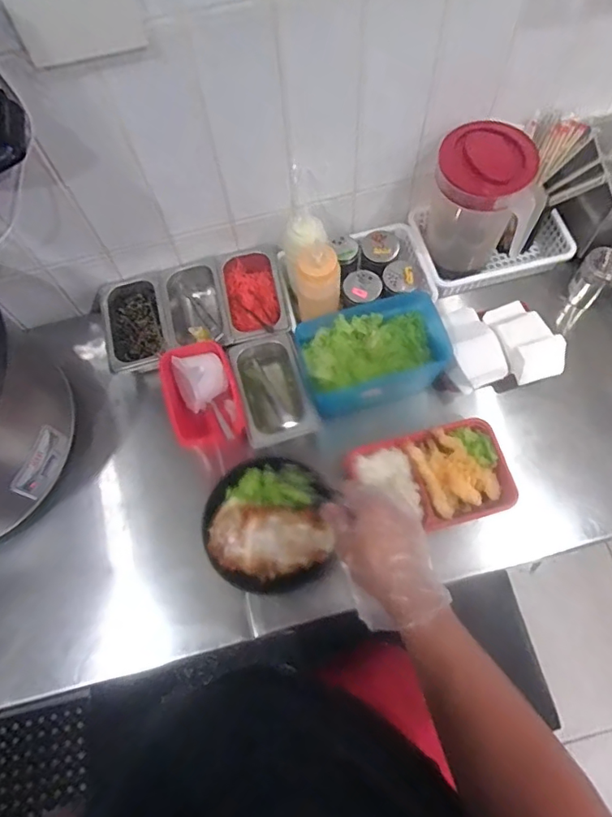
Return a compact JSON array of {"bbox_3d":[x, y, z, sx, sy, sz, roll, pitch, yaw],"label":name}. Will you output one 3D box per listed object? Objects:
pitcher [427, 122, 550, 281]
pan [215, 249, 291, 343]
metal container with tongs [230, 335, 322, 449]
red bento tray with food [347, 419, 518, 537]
[{"bbox_3d":[0.269,-0.310,0.819,0.137,0.216,0.126,-1,67,3],"label":"pitcher"},{"bbox_3d":[-0.088,-0.180,0.898,0.111,0.081,0.173,-10,67,-1],"label":"pan"},{"bbox_3d":[-0.053,-0.027,0.823,0.109,0.068,0.172,-17,67,-4],"label":"metal container with tongs"},{"bbox_3d":[0.183,0.102,0.758,0.219,0.050,0.139,-16,67,-3],"label":"red bento tray with food"}]

